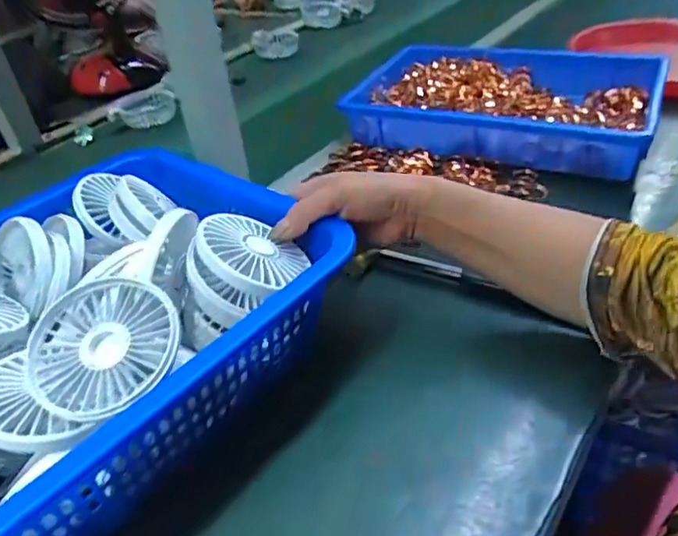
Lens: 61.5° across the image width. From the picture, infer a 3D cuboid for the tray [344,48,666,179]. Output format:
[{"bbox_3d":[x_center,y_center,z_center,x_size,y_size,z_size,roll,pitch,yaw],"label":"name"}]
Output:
[{"bbox_3d":[0.225,-0.232,0.799,0.392,0.068,0.297,11,37,21],"label":"tray"}]

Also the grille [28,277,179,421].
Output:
[{"bbox_3d":[-0.140,0.047,0.339,0.082,0.017,0.084,-2,63,4],"label":"grille"}]

